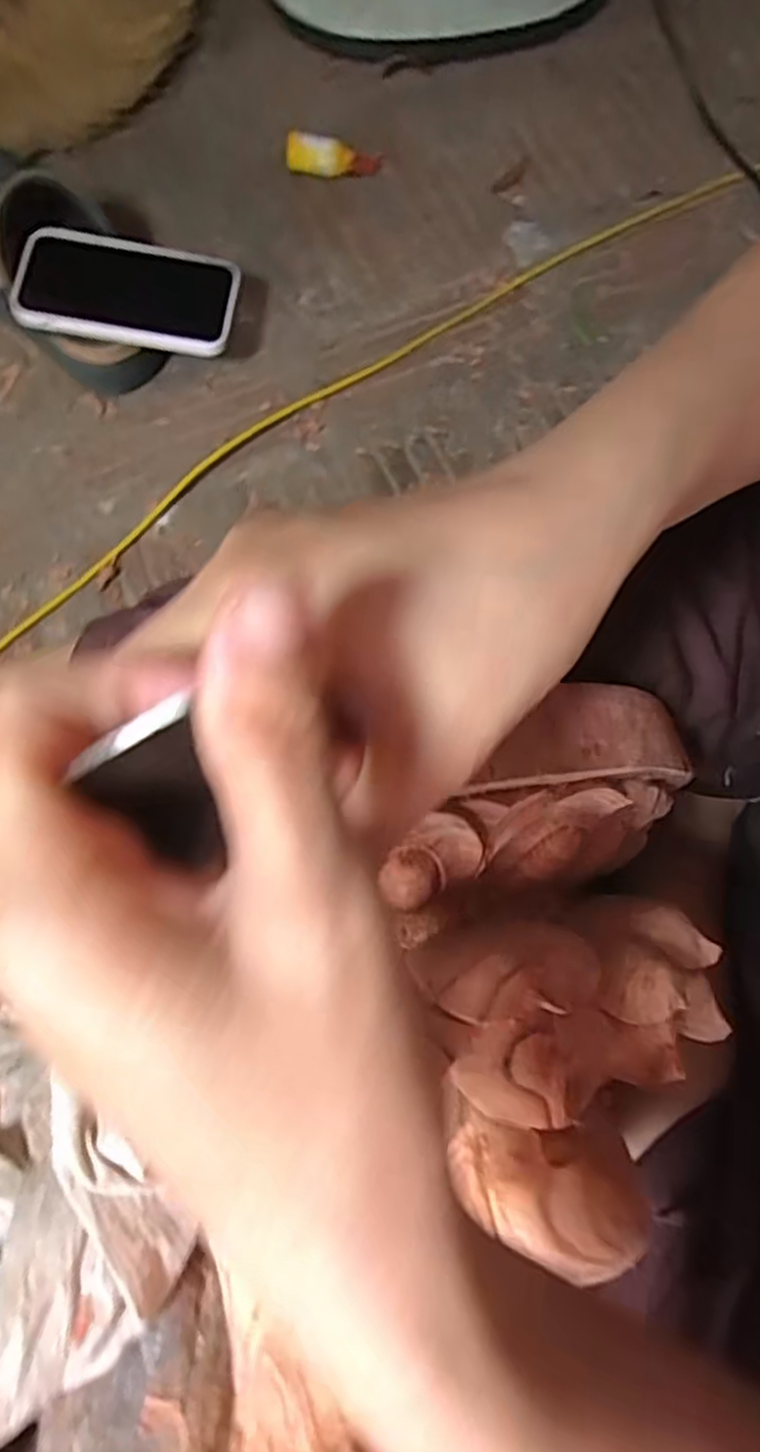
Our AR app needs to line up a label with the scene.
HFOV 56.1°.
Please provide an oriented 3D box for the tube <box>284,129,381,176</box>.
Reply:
[{"bbox_3d":[-0.039,-0.475,0.593,0.078,0.027,0.020,1,75,-1],"label":"tube"}]

